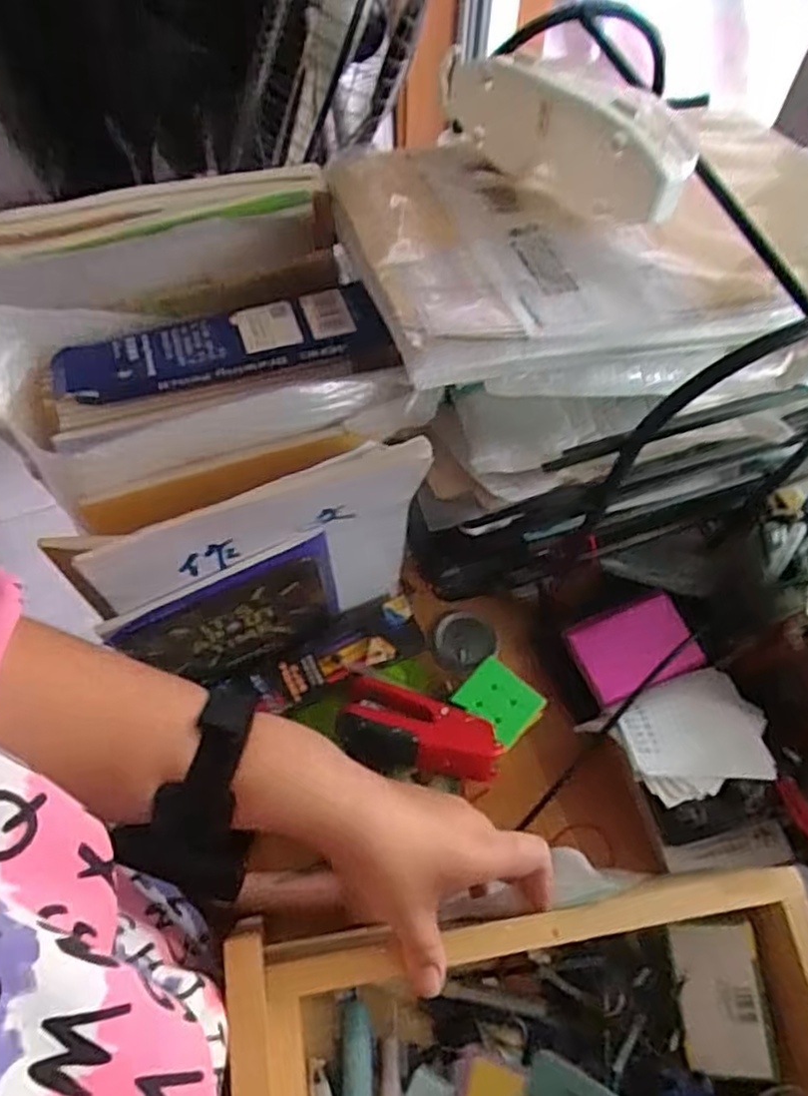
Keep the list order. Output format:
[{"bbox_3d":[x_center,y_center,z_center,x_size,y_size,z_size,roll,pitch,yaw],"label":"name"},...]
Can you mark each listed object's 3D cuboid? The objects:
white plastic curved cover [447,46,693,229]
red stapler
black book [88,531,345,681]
[{"bbox_3d":[0.091,-0.253,0.442,0.054,0.071,0.198,-34,55,-18],"label":"white plastic curved cover"},{"bbox_3d":[0.009,0.140,0.546,0.118,0.040,0.062,20,63,9],"label":"red stapler"},{"bbox_3d":[-0.115,0.054,0.518,0.142,0.162,0.010,-24,65,-13],"label":"black book"}]

